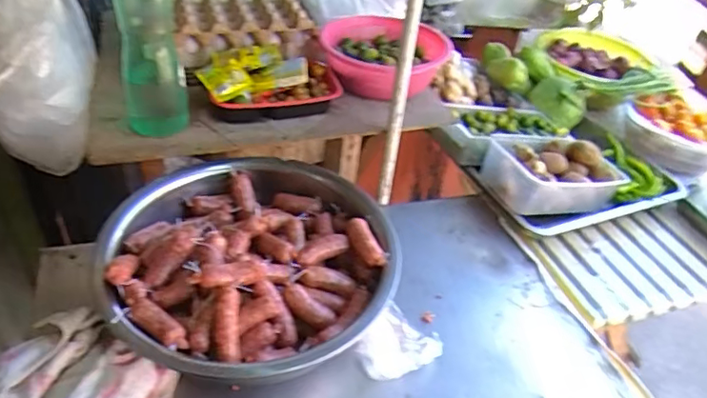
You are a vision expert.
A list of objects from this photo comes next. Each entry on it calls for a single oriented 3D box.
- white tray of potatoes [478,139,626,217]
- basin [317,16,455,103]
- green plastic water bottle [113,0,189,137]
[{"bbox_3d":[0.368,-0.049,1.029,0.245,0.085,0.154,-11,43,-19],"label":"white tray of potatoes"},{"bbox_3d":[0.052,-0.277,1.043,0.236,0.081,0.232,3,40,-3],"label":"basin"},{"bbox_3d":[-0.297,-0.205,0.801,0.092,0.272,0.081,-9,42,-17],"label":"green plastic water bottle"}]

